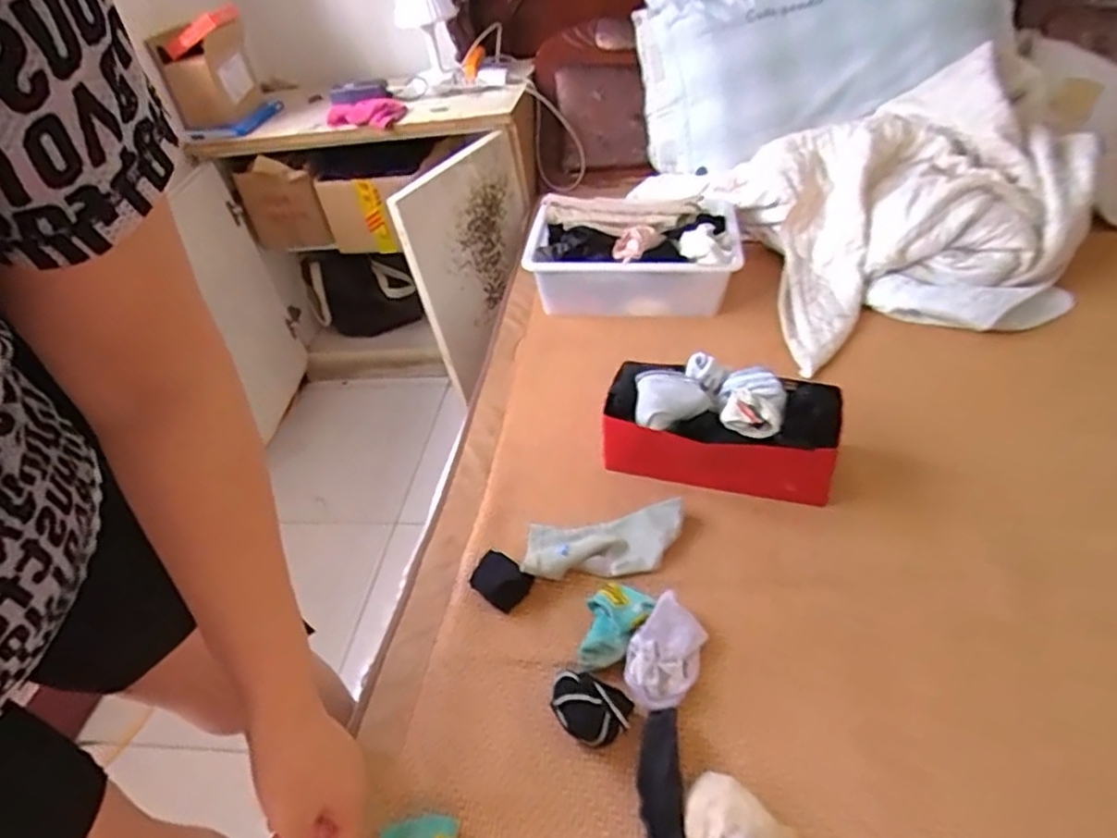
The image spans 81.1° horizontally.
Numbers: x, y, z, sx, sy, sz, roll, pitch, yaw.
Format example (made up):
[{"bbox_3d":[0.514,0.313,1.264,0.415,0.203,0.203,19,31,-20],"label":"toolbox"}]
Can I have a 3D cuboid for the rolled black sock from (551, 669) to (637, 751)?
[{"bbox_3d":[0.028,0.270,0.611,0.073,0.032,0.052,17,47,24],"label":"rolled black sock"}]

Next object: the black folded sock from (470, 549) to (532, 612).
[{"bbox_3d":[-0.066,0.182,0.738,0.066,0.021,0.046,24,50,29],"label":"black folded sock"}]

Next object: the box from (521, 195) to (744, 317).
[{"bbox_3d":[0.132,-0.290,1.180,0.362,0.137,0.226,3,42,10],"label":"box"}]

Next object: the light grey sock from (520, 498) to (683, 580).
[{"bbox_3d":[0.055,0.146,0.768,0.188,0.022,0.086,-8,42,-2],"label":"light grey sock"}]

